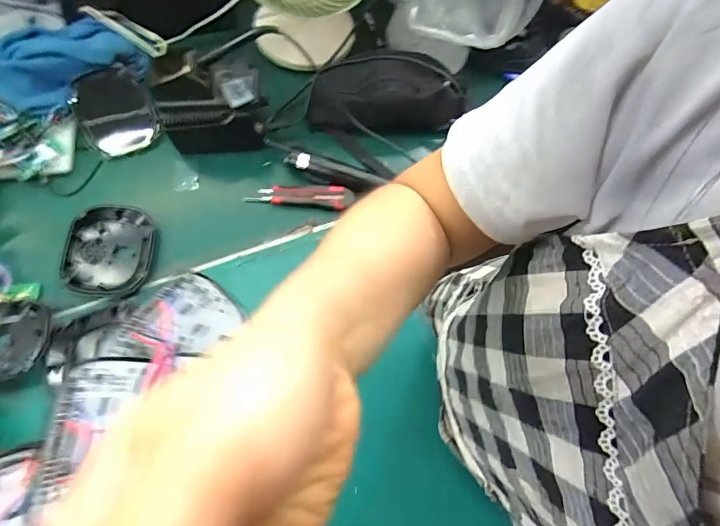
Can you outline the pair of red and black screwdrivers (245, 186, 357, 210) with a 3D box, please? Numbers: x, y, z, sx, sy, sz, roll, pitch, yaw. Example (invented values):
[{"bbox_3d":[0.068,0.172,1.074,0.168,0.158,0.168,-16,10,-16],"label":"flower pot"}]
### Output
[{"bbox_3d":[-0.099,-0.114,0.652,0.176,0.014,0.036,3,63,1],"label":"pair of red and black screwdrivers"}]

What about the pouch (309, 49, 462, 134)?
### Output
[{"bbox_3d":[0.044,-0.304,0.683,0.255,0.086,0.127,-2,63,-2],"label":"pouch"}]

